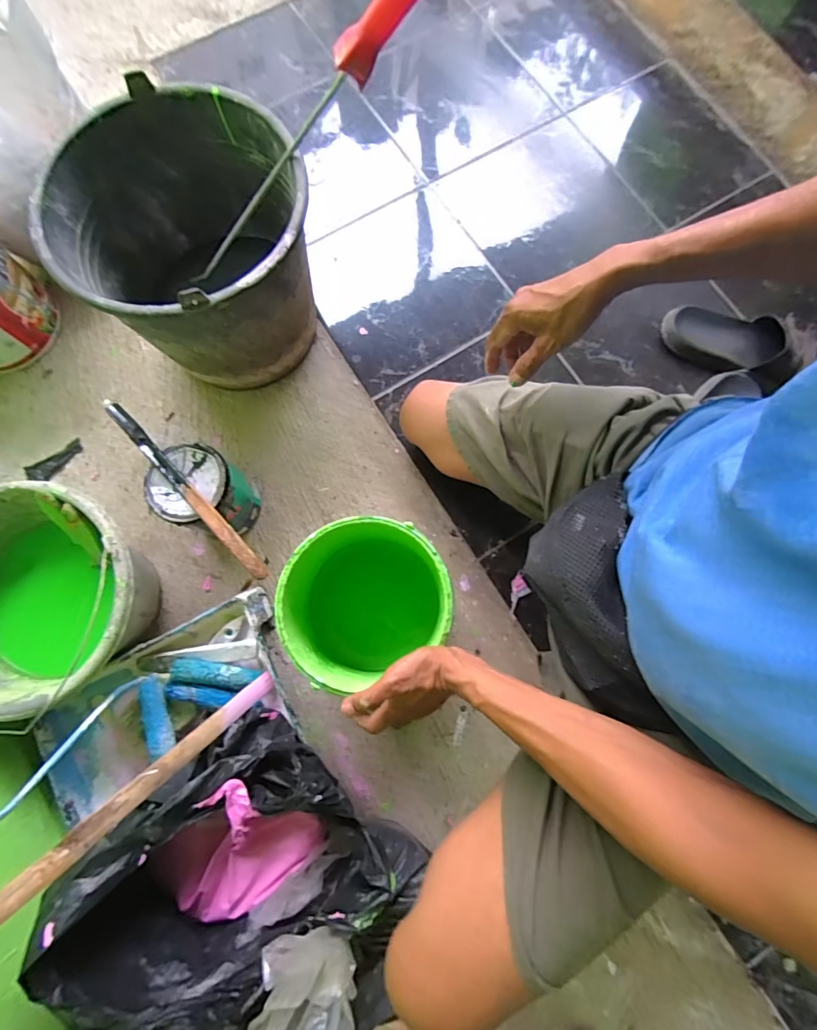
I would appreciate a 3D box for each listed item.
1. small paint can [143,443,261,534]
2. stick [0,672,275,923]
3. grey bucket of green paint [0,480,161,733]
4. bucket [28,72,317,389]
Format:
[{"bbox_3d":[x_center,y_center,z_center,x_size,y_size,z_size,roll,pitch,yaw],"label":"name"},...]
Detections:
[{"bbox_3d":[-0.272,-0.026,0.632,0.101,0.137,0.095,0,78,1],"label":"small paint can"},{"bbox_3d":[-0.282,0.274,0.360,0.024,0.533,0.015,42,115,9],"label":"stick"},{"bbox_3d":[-0.434,0.106,0.585,0.246,0.175,0.247,0,78,1],"label":"grey bucket of green paint"},{"bbox_3d":[-0.268,-0.340,0.622,0.303,0.222,0.290,0,79,-1],"label":"bucket"}]

